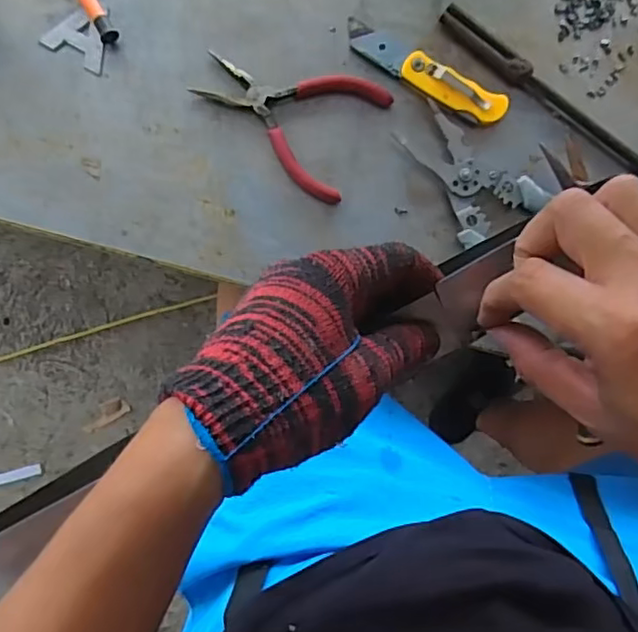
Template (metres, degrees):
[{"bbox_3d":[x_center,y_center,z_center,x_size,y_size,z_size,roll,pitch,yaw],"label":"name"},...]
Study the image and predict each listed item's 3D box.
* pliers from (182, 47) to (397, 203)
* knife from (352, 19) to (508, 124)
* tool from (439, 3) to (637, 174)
[{"bbox_3d":[-0.025,-0.167,0.494,0.140,0.008,0.101,30,87,-1],"label":"pliers"},{"bbox_3d":[0.085,-0.196,0.499,0.143,0.014,0.030,29,87,-1],"label":"knife"},{"bbox_3d":[0.187,-0.183,0.507,0.213,0.011,0.017,38,87,-1],"label":"tool"}]

